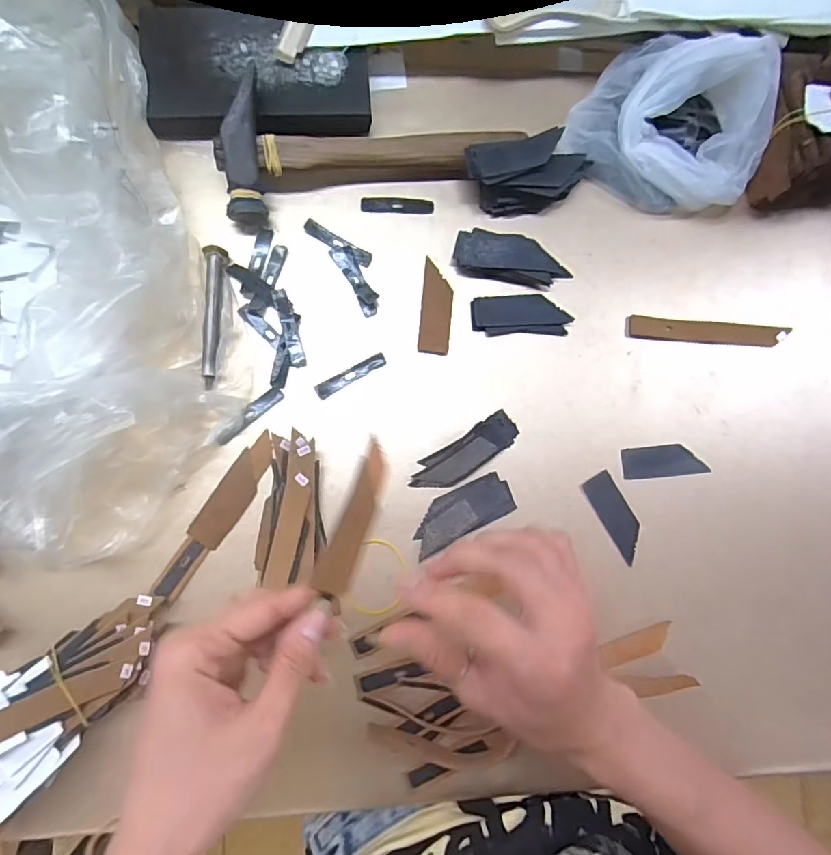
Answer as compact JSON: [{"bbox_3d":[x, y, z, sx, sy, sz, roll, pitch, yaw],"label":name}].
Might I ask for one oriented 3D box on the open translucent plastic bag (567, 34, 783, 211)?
[{"bbox_3d":[0.191,-0.222,0.370,0.134,0.059,0.110,27,82,-3],"label":"open translucent plastic bag"}]

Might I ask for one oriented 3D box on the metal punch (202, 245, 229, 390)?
[{"bbox_3d":[-0.137,-0.075,0.345,0.013,0.011,0.093,2,84,-6],"label":"metal punch"}]

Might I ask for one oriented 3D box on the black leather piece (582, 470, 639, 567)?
[{"bbox_3d":[0.145,0.064,0.367,0.022,0.004,0.064,-28,88,-8],"label":"black leather piece"}]

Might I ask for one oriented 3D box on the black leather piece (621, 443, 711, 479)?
[{"bbox_3d":[0.184,0.025,0.381,0.062,0.004,0.023,-5,81,-6],"label":"black leather piece"}]

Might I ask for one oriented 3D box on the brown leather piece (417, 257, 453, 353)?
[{"bbox_3d":[0.015,-0.085,0.368,0.022,0.005,0.065,5,84,-5],"label":"brown leather piece"}]

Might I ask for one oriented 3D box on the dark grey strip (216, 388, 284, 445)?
[{"bbox_3d":[-0.111,-0.008,0.344,0.052,0.007,0.010,-41,90,-8],"label":"dark grey strip"}]

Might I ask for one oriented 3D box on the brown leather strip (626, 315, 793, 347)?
[{"bbox_3d":[0.221,-0.072,0.388,0.127,0.008,0.017,2,84,-6],"label":"brown leather strip"}]

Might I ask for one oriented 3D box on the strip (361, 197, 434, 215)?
[{"bbox_3d":[-0.013,-0.161,0.373,0.051,0.004,0.012,1,84,-6],"label":"strip"}]

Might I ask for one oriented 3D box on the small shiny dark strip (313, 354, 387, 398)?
[{"bbox_3d":[-0.044,-0.036,0.357,0.053,0.004,0.010,-28,88,-8],"label":"small shiny dark strip"}]

